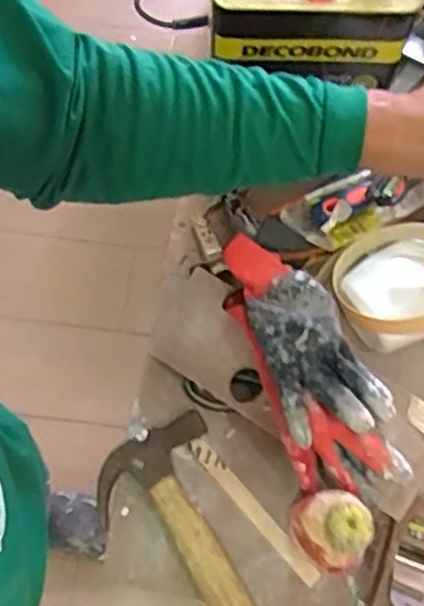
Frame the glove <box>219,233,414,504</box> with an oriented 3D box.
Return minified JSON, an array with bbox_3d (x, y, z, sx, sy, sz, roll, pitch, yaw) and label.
[{"bbox_3d":[0.081,0.048,0.631,0.088,0.073,0.251,-22,70,-9],"label":"glove"}]

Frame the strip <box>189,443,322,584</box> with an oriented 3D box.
[{"bbox_3d":[0.038,0.190,0.662,0.018,0.010,0.162,-40,74,-15],"label":"strip"}]

